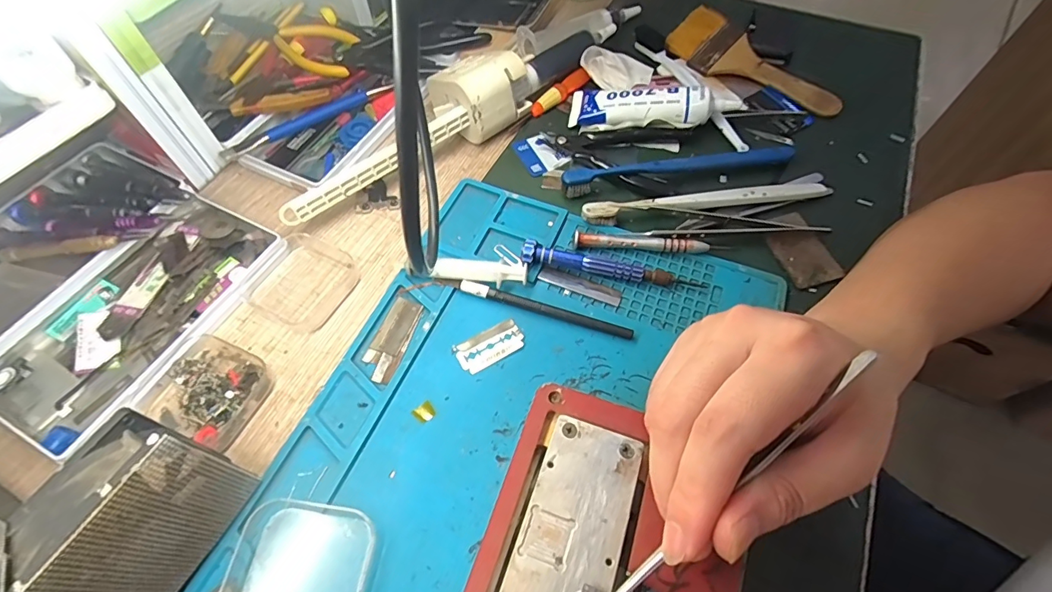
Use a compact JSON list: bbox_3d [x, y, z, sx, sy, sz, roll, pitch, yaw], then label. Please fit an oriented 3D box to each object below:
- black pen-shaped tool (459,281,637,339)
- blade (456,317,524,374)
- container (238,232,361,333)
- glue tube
[{"bbox_3d":[0.013,0.008,0.309,0.115,0.007,0.008,16,60,10],"label":"black pen-shaped tool"},{"bbox_3d":[-0.023,0.031,0.299,0.042,0.004,0.023,-26,62,-15],"label":"blade"},{"bbox_3d":[-0.155,-0.012,0.326,0.063,0.014,0.063,22,61,13],"label":"container"},{"bbox_3d":[0.105,-0.162,0.394,0.133,0.026,0.043,12,59,7],"label":"glue tube"}]

